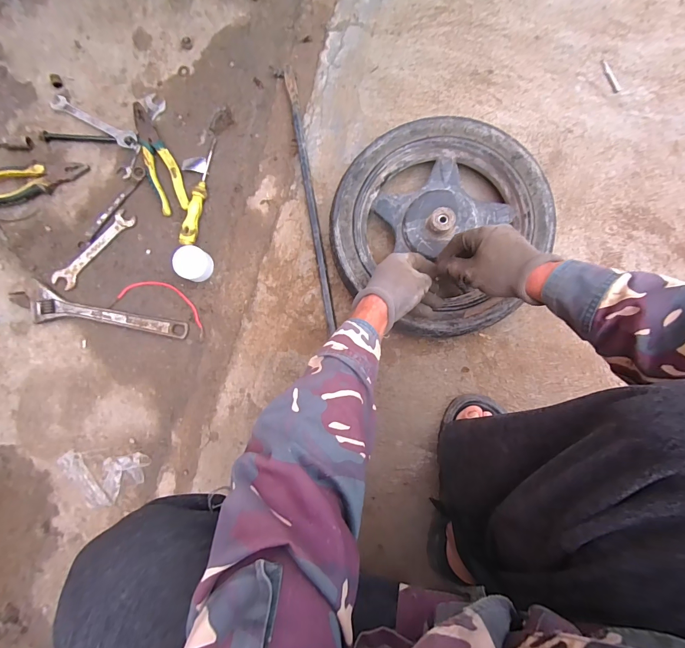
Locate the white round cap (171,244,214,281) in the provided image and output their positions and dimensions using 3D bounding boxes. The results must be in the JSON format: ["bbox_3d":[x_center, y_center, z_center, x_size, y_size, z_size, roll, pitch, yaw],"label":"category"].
[{"bbox_3d":[-0.265,-0.107,0.615,0.054,0.043,0.057,0,91,-6],"label":"white round cap"}]

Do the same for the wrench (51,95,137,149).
[{"bbox_3d":[-0.425,-0.347,0.595,0.135,0.009,0.029,26,85,-8],"label":"wrench"}]

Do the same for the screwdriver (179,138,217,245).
[{"bbox_3d":[-0.254,-0.237,0.618,0.023,0.031,0.198,13,89,-6],"label":"screwdriver"}]

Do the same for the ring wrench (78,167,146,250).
[{"bbox_3d":[-0.406,-0.204,0.610,0.023,0.007,0.173,37,87,-5],"label":"ring wrench"}]

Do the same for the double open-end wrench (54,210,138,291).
[{"bbox_3d":[-0.438,-0.132,0.611,0.033,0.005,0.171,43,87,-16],"label":"double open-end wrench"}]

